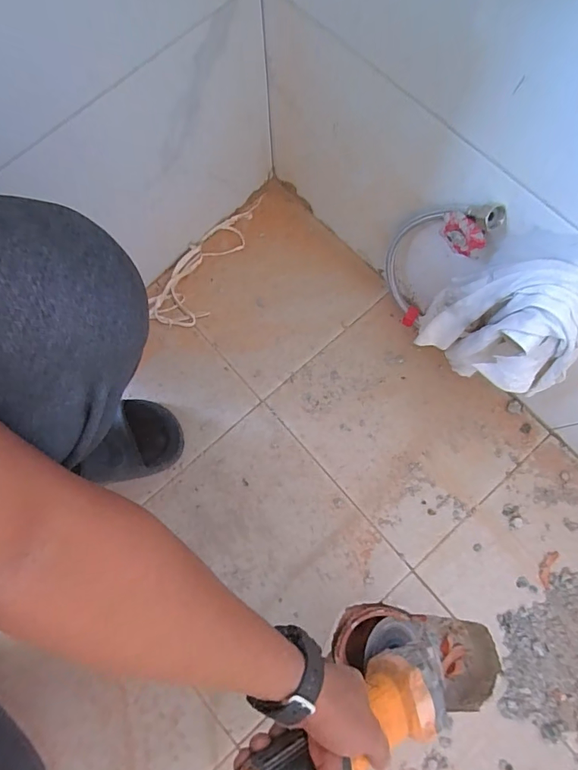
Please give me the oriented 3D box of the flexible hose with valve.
[{"bbox_3d":[0.162,-0.144,0.507,0.047,0.253,0.099,-26,77,-5],"label":"flexible hose with valve"}]

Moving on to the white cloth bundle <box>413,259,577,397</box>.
[{"bbox_3d":[0.219,-0.057,0.435,0.148,0.166,0.082,42,80,10],"label":"white cloth bundle"}]

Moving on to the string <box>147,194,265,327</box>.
[{"bbox_3d":[-0.112,-0.189,0.641,0.083,0.017,0.247,36,80,7],"label":"string"}]

